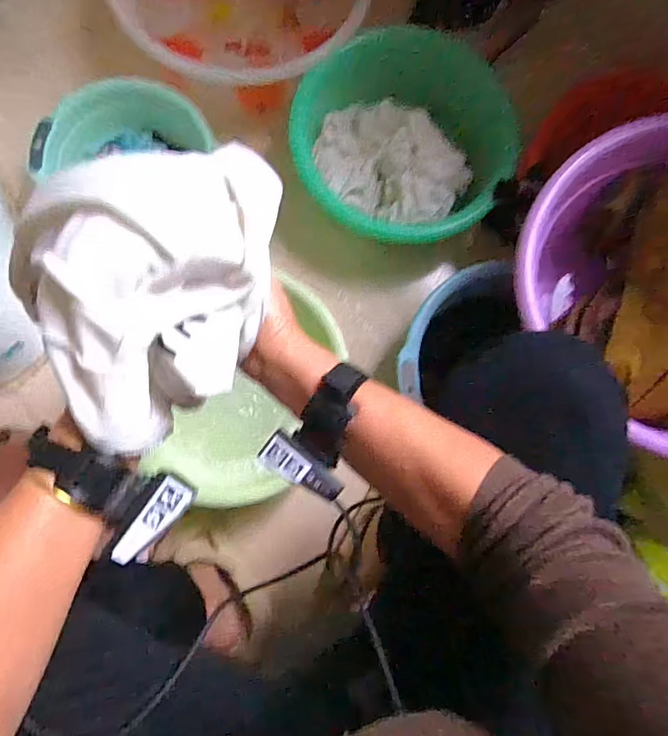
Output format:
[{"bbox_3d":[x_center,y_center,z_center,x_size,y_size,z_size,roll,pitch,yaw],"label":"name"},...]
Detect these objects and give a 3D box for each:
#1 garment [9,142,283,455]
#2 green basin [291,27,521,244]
[{"bbox_3d":[-0.122,-0.040,0.317,0.139,0.083,0.185,10,84,-4],"label":"garment"},{"bbox_3d":[0.111,-0.343,0.729,0.350,0.126,0.297,35,83,0],"label":"green basin"}]

